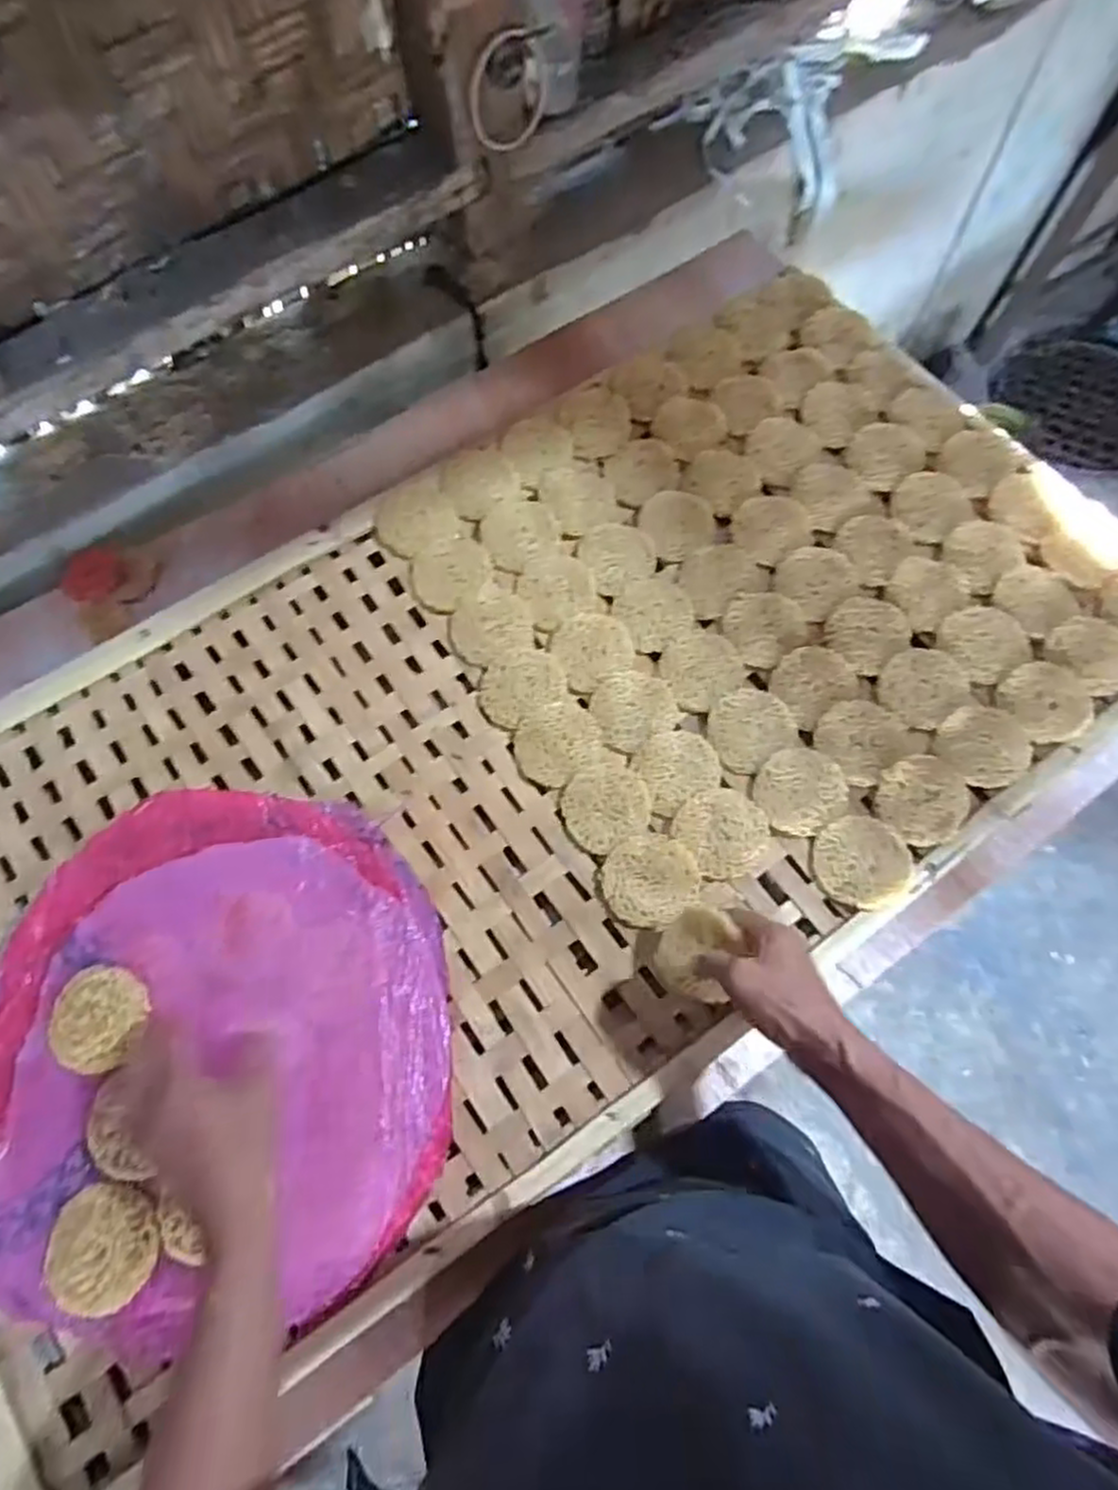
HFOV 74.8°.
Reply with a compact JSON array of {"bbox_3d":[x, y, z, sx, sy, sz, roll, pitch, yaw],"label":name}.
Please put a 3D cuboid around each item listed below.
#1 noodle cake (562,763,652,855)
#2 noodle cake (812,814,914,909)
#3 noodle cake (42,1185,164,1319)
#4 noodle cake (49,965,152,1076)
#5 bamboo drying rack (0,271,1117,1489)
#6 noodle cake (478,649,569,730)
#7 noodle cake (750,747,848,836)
[{"bbox_3d":[0.042,0.054,0.658,0.077,0.008,0.073,0,70,0],"label":"noodle cake"},{"bbox_3d":[0.260,0.098,0.623,0.076,0.014,0.076,0,70,0],"label":"noodle cake"},{"bbox_3d":[-0.324,0.356,0.521,0.072,0.012,0.080,-40,75,-13],"label":"noodle cake"},{"bbox_3d":[-0.367,0.216,0.580,0.070,0.014,0.077,0,70,0],"label":"noodle cake"},{"bbox_3d":[-0.030,0.006,0.668,1.215,0.036,0.629,-34,75,-10],"label":"bamboo drying rack"},{"bbox_3d":[-0.037,-0.056,0.698,0.082,0.006,0.072,-32,73,-11],"label":"noodle cake"},{"bbox_3d":[0.214,0.039,0.650,0.076,0.010,0.074,0,70,0],"label":"noodle cake"}]

